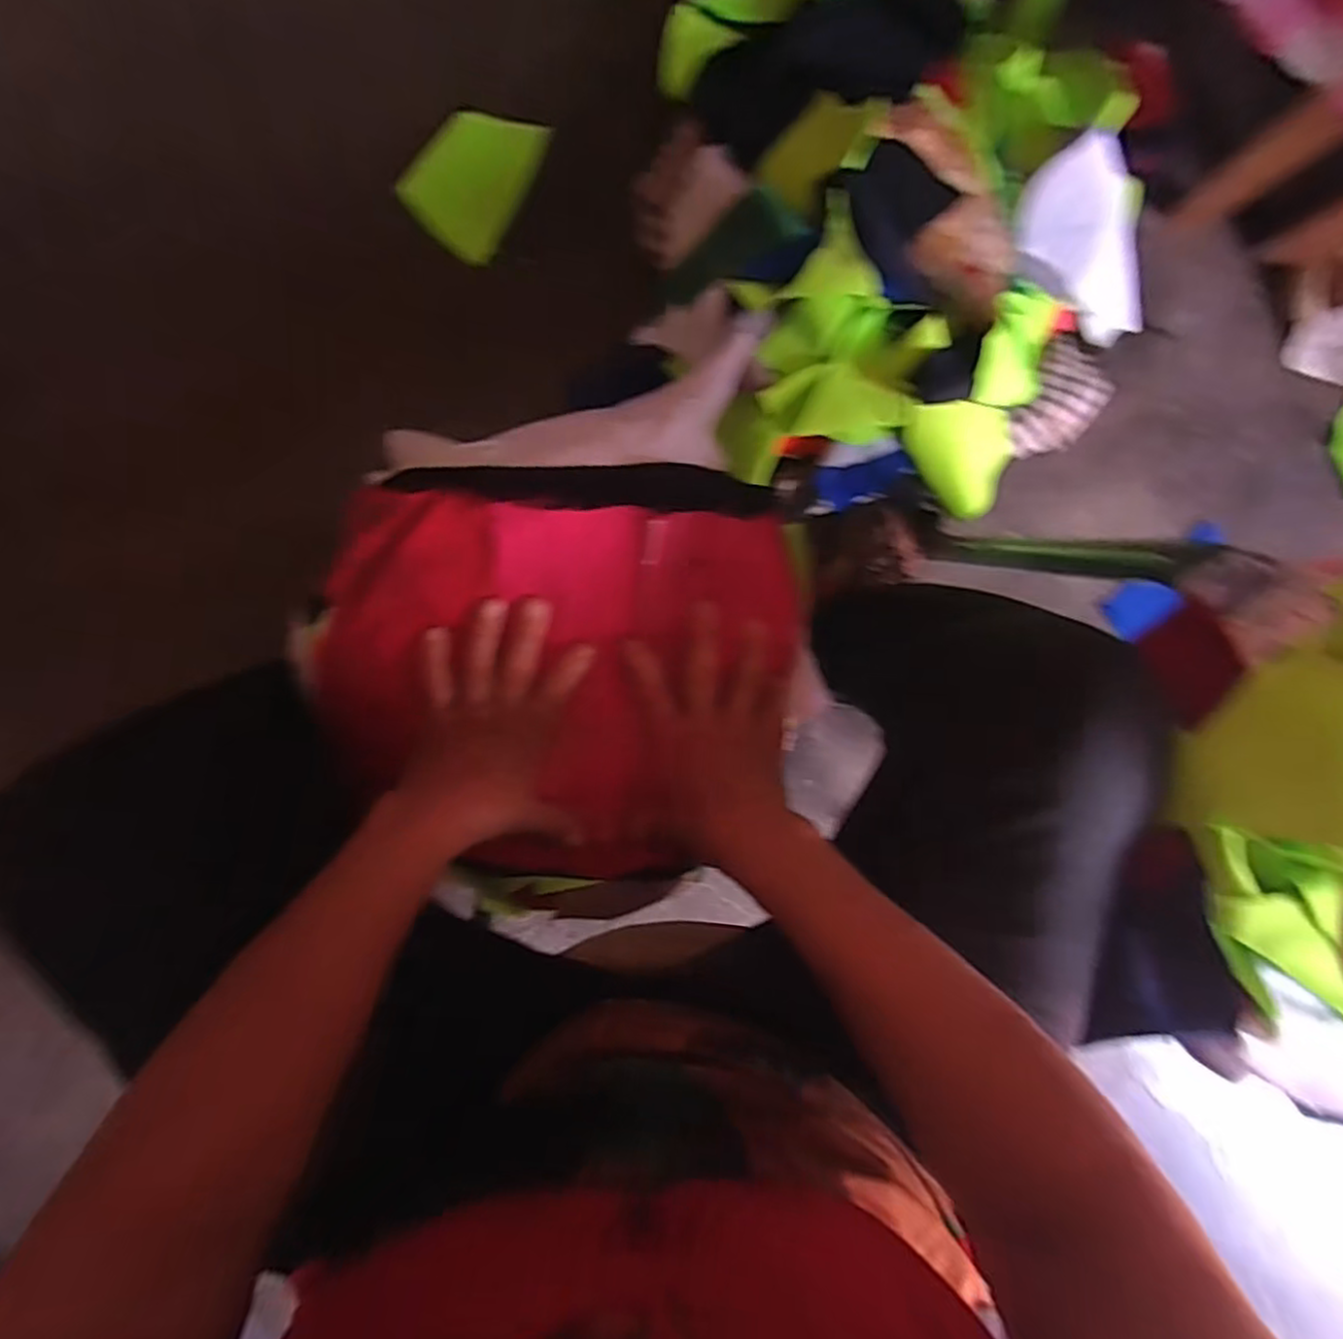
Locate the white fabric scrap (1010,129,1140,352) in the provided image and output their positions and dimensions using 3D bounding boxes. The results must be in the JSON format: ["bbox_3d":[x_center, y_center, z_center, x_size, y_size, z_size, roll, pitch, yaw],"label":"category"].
[{"bbox_3d":[0.366,-0.362,0.630,0.082,0.023,0.186,-29,133,29],"label":"white fabric scrap"}]

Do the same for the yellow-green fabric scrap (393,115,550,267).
[{"bbox_3d":[-0.190,-0.479,0.686,0.094,0.008,0.144,27,88,-24],"label":"yellow-green fabric scrap"}]

